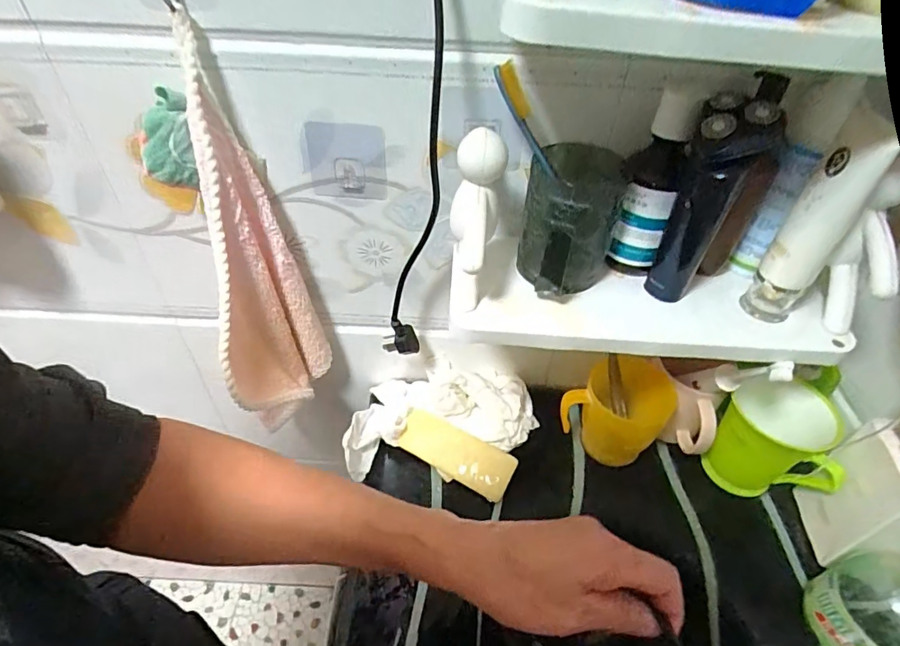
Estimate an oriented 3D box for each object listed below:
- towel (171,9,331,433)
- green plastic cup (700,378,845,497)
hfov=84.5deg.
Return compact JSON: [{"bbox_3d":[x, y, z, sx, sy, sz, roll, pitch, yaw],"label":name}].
[{"bbox_3d":[-0.176,-0.031,0.468,0.092,0.386,0.124,-11,46,-14],"label":"towel"},{"bbox_3d":[0.345,0.128,0.533,0.112,0.109,0.078,26,49,23],"label":"green plastic cup"}]

